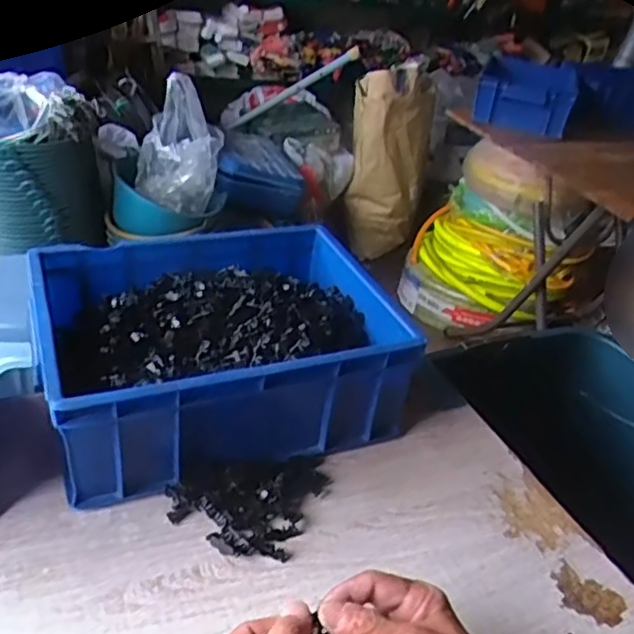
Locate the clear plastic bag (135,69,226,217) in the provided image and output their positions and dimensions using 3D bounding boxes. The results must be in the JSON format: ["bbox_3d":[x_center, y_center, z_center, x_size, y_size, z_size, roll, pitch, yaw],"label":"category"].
[{"bbox_3d":[-0.340,-0.417,1.642,0.137,0.319,0.163,27,37,28],"label":"clear plastic bag"}]

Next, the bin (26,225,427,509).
[{"bbox_3d":[-0.105,0.035,0.687,0.340,0.137,0.277,-10,36,-26],"label":"bin"}]

